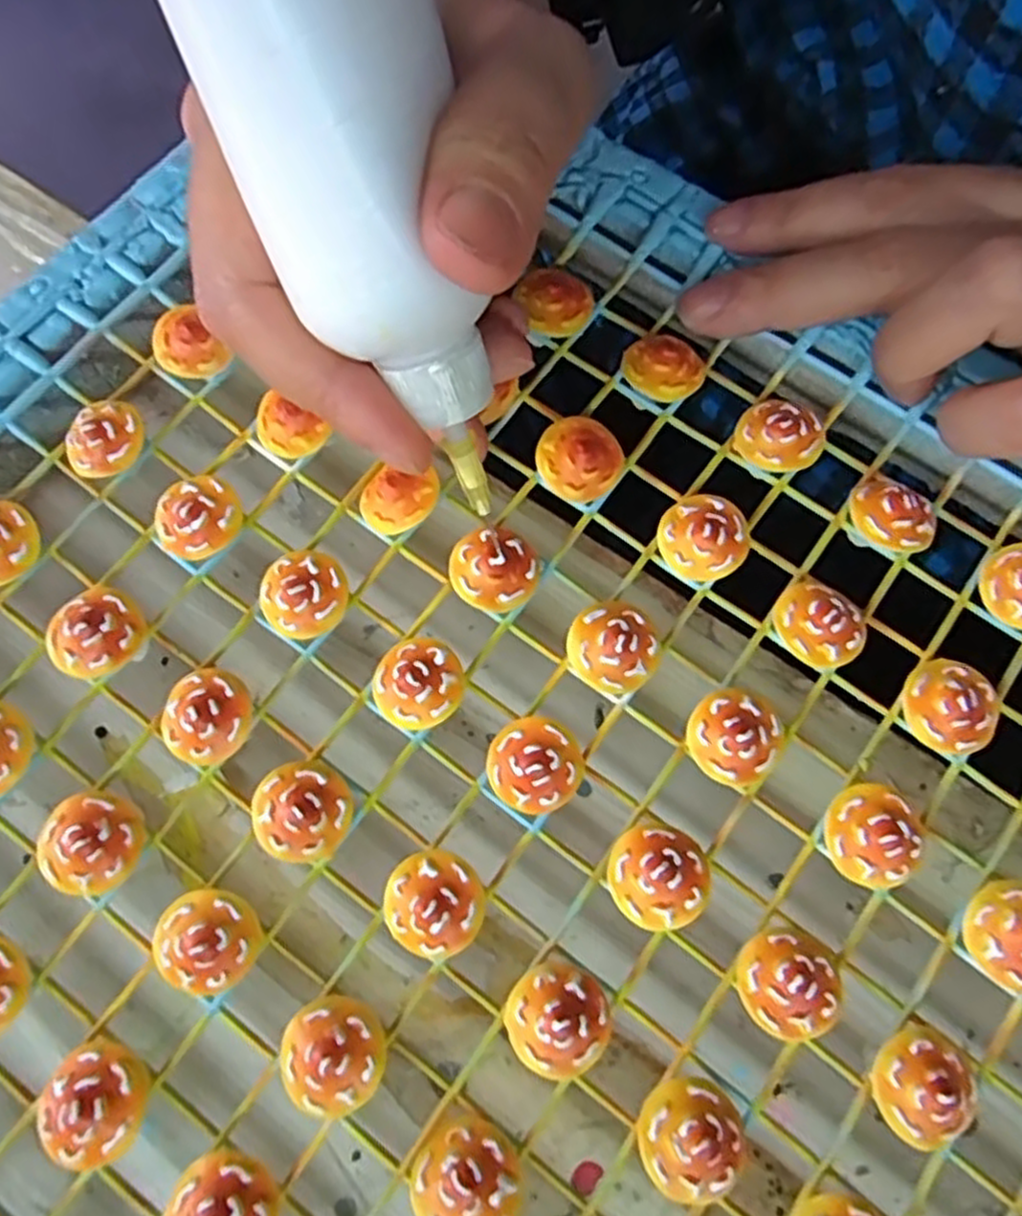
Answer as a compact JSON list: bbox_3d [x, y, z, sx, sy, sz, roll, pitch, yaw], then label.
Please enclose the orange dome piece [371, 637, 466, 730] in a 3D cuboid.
[{"bbox_3d":[-0.020,0.016,0.163,0.019,0.005,0.019,0,73,0],"label":"orange dome piece"}]

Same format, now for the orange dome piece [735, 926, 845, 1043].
[{"bbox_3d":[0.055,0.072,0.147,0.019,0.008,0.018,0,73,0],"label":"orange dome piece"}]

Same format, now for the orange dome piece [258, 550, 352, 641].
[{"bbox_3d":[-0.046,-0.003,0.171,0.019,0.008,0.019,0,73,0],"label":"orange dome piece"}]

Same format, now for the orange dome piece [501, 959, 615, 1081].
[{"bbox_3d":[0.009,0.079,0.147,0.019,0.009,0.019,0,73,0],"label":"orange dome piece"}]

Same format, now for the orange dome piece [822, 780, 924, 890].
[{"bbox_3d":[0.073,0.046,0.154,0.018,0.010,0.019,0,73,0],"label":"orange dome piece"}]

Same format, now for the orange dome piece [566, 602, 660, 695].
[{"bbox_3d":[0.022,0.008,0.164,0.019,0.005,0.019,0,73,0],"label":"orange dome piece"}]

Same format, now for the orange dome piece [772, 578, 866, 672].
[{"bbox_3d":[0.067,0.004,0.166,0.017,0.010,0.019,-27,75,-8],"label":"orange dome piece"}]

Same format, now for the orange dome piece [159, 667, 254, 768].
[{"bbox_3d":[-0.065,0.023,0.163,0.019,0.009,0.019,0,73,0],"label":"orange dome piece"}]

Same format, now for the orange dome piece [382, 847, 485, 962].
[{"bbox_3d":[-0.015,0.058,0.151,0.019,0.006,0.019,0,73,0],"label":"orange dome piece"}]

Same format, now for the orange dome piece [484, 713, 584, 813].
[{"bbox_3d":[0.005,0.033,0.160,0.019,0.009,0.019,0,73,0],"label":"orange dome piece"}]

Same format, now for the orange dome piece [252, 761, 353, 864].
[{"bbox_3d":[-0.043,0.041,0.156,0.019,0.006,0.019,0,73,0],"label":"orange dome piece"}]

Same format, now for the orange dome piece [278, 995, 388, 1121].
[{"bbox_3d":[-0.034,0.084,0.143,0.019,0.006,0.019,0,73,0],"label":"orange dome piece"}]

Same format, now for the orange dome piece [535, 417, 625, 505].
[{"bbox_3d":[0.016,-0.035,0.179,0.019,0.009,0.018,0,73,0],"label":"orange dome piece"}]

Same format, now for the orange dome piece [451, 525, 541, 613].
[{"bbox_3d":[-0.004,-0.009,0.171,0.020,0.011,0.019,0,73,0],"label":"orange dome piece"}]

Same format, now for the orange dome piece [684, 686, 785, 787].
[{"bbox_3d":[0.047,0.027,0.160,0.019,0.009,0.019,0,73,0],"label":"orange dome piece"}]

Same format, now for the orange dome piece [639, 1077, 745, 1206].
[{"bbox_3d":[0.033,0.097,0.139,0.019,0.006,0.018,-21,74,-6],"label":"orange dome piece"}]

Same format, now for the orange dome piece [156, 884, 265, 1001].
[{"bbox_3d":[-0.060,0.066,0.150,0.019,0.009,0.019,0,73,0],"label":"orange dome piece"}]

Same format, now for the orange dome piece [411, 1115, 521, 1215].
[{"bbox_3d":[-0.008,0.105,0.139,0.019,0.008,0.017,-31,75,-9],"label":"orange dome piece"}]

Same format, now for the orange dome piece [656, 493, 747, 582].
[{"bbox_3d":[0.043,-0.016,0.173,0.019,0.009,0.019,0,73,0],"label":"orange dome piece"}]

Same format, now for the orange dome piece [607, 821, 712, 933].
[{"bbox_3d":[0.030,0.054,0.154,0.019,0.009,0.020,0,73,0],"label":"orange dome piece"}]

